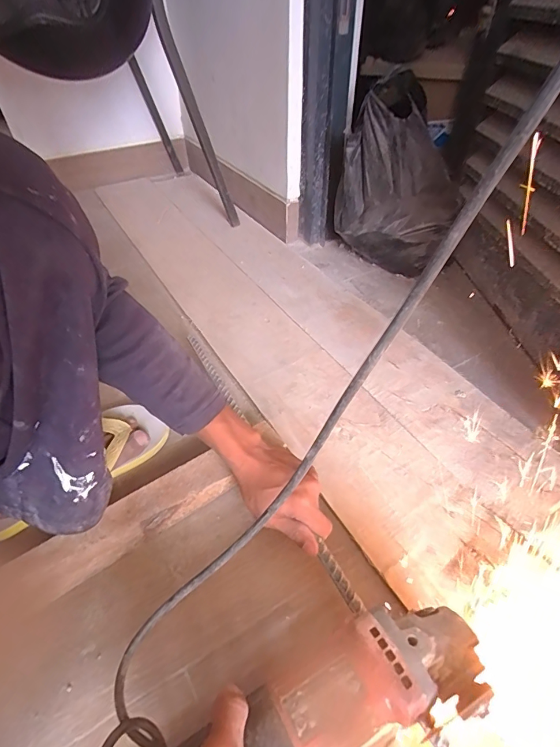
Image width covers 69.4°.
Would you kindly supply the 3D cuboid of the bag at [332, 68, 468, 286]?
[{"bbox_3d":[0.237,-0.367,0.787,0.215,0.299,0.178,23,50,23],"label":"bag"}]

